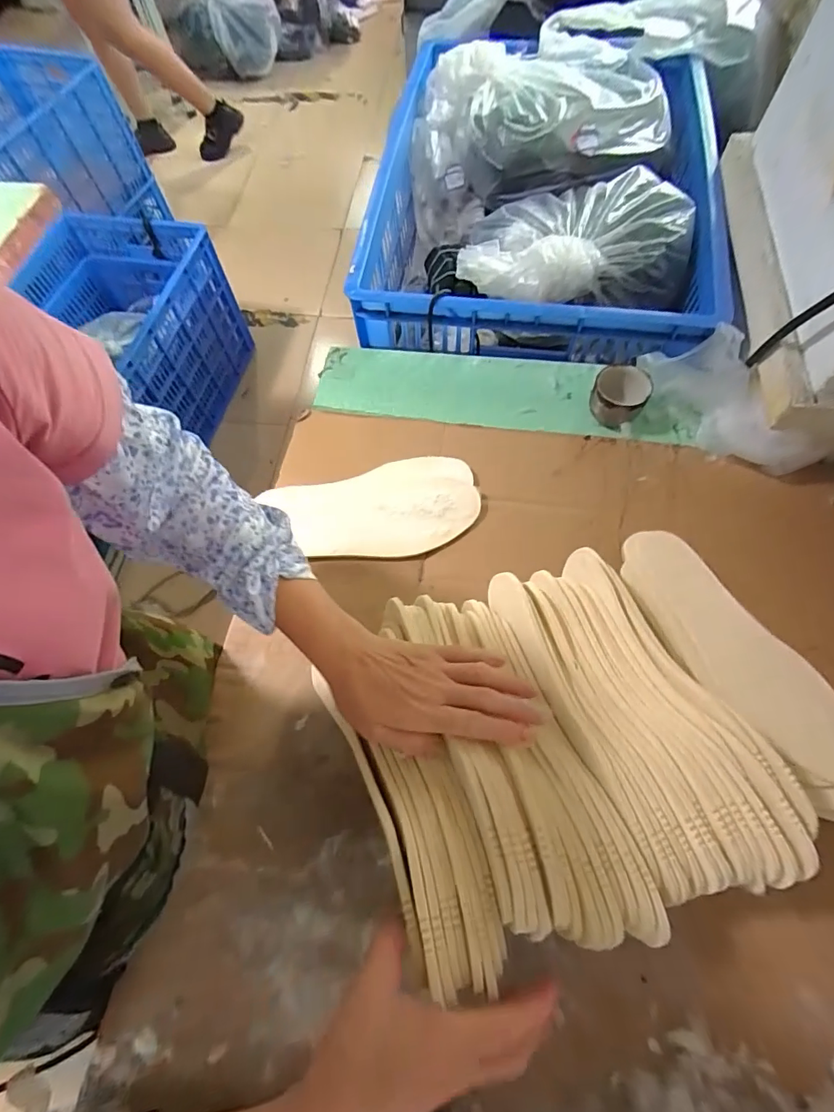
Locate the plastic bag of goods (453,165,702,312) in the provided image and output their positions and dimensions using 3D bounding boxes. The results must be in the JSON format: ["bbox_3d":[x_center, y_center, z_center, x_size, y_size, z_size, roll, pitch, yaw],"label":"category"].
[{"bbox_3d":[0.225,-0.447,0.677,0.296,0.092,0.248,17,67,10],"label":"plastic bag of goods"}]

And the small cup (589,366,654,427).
[{"bbox_3d":[0.239,-0.188,0.567,0.059,0.043,0.055,-1,65,2],"label":"small cup"}]

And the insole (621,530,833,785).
[{"bbox_3d":[0.281,0.082,0.433,0.076,0.009,0.250,-34,67,-1],"label":"insole"}]

